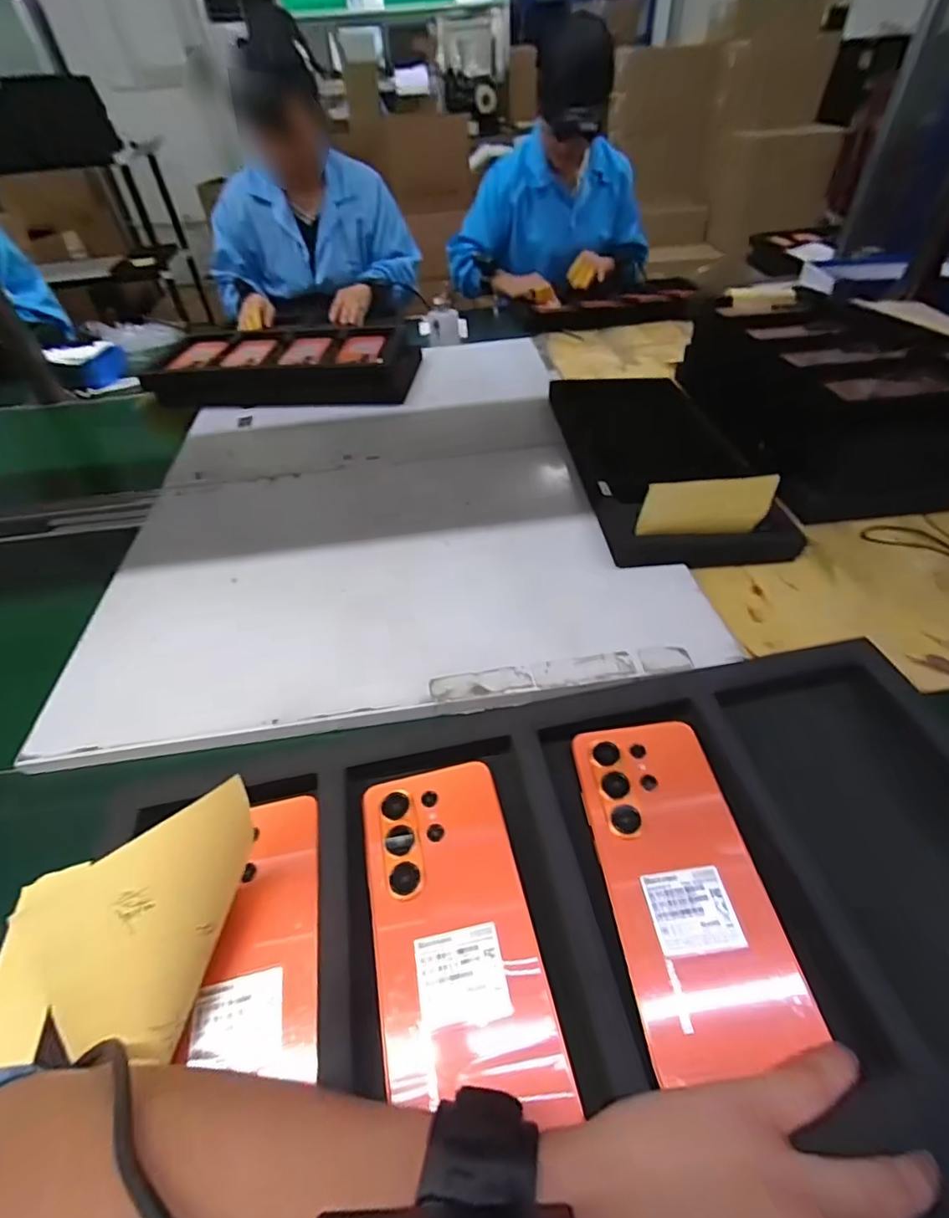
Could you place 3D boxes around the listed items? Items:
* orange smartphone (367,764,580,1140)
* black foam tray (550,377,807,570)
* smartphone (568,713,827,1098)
[{"bbox_3d":[-0.012,0.154,0.264,0.076,0.006,0.155,-12,46,-6],"label":"orange smartphone"},{"bbox_3d":[0.268,-0.236,0.792,0.234,0.056,0.479,-5,46,0],"label":"black foam tray"},{"bbox_3d":[0.106,0.134,0.275,0.076,0.006,0.158,-6,46,-1],"label":"smartphone"}]

